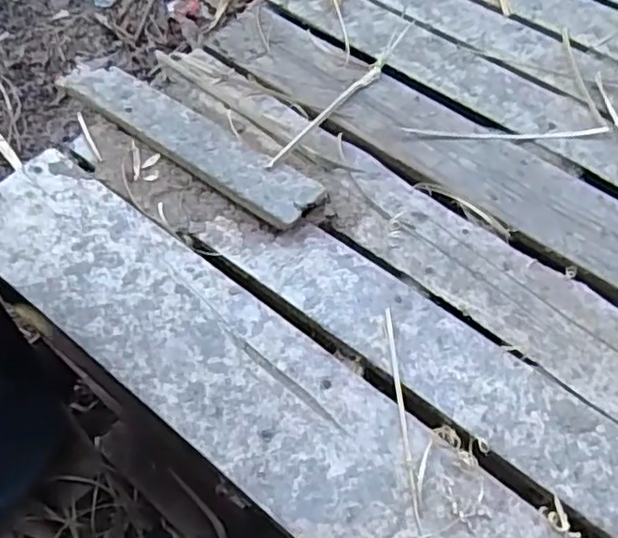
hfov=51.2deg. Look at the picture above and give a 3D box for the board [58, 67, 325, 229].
[{"bbox_3d":[-0.118,-0.125,0.606,0.284,0.018,0.057,33,62,18],"label":"board"}]

